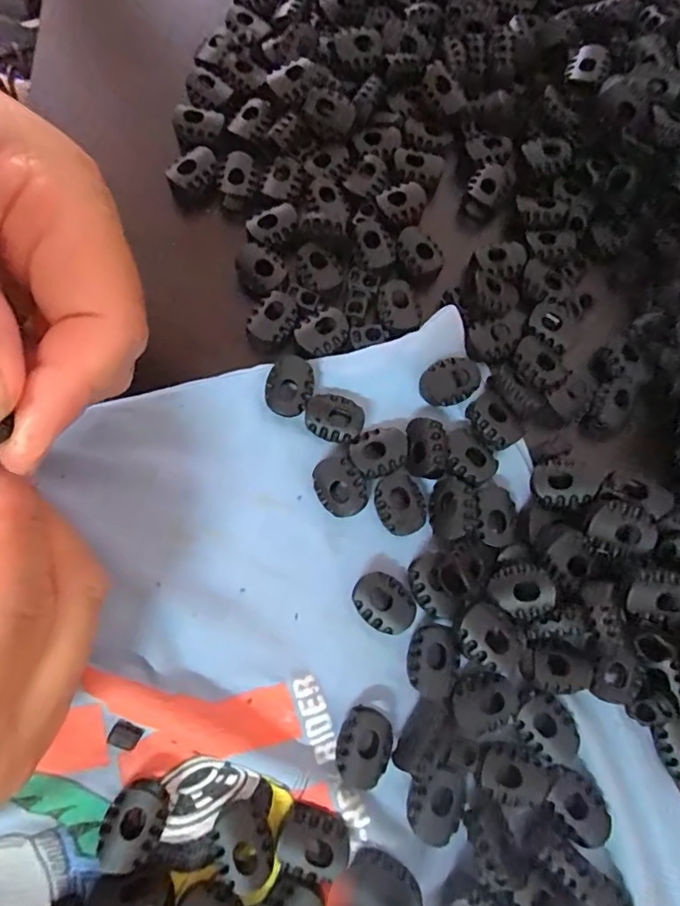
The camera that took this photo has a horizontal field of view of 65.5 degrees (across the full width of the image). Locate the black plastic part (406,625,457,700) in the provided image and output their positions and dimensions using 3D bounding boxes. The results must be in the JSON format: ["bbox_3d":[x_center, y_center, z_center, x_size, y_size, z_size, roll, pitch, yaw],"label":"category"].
[{"bbox_3d":[0.030,0.068,0.173,0.015,0.004,0.022,6,74,-4],"label":"black plastic part"}]

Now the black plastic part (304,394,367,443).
[{"bbox_3d":[-0.002,-0.013,0.196,0.021,0.007,0.016,19,74,0],"label":"black plastic part"}]

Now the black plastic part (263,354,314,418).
[{"bbox_3d":[-0.018,-0.025,0.196,0.018,0.004,0.022,23,74,1],"label":"black plastic part"}]

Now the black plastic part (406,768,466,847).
[{"bbox_3d":[0.029,0.109,0.162,0.018,0.005,0.021,20,74,1],"label":"black plastic part"}]

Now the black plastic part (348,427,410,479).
[{"bbox_3d":[0.014,0.000,0.190,0.022,0.004,0.016,-23,78,-11],"label":"black plastic part"}]

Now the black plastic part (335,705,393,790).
[{"bbox_3d":[0.008,0.093,0.167,0.017,0.006,0.021,15,74,-1],"label":"black plastic part"}]

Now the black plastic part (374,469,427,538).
[{"bbox_3d":[0.022,0.018,0.189,0.017,0.004,0.021,-25,78,-11],"label":"black plastic part"}]

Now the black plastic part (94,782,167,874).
[{"bbox_3d":[-0.061,0.110,0.156,0.016,0.007,0.024,24,74,2],"label":"black plastic part"}]

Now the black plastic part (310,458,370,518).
[{"bbox_3d":[0.000,0.012,0.190,0.016,0.007,0.021,-29,79,-12],"label":"black plastic part"}]

